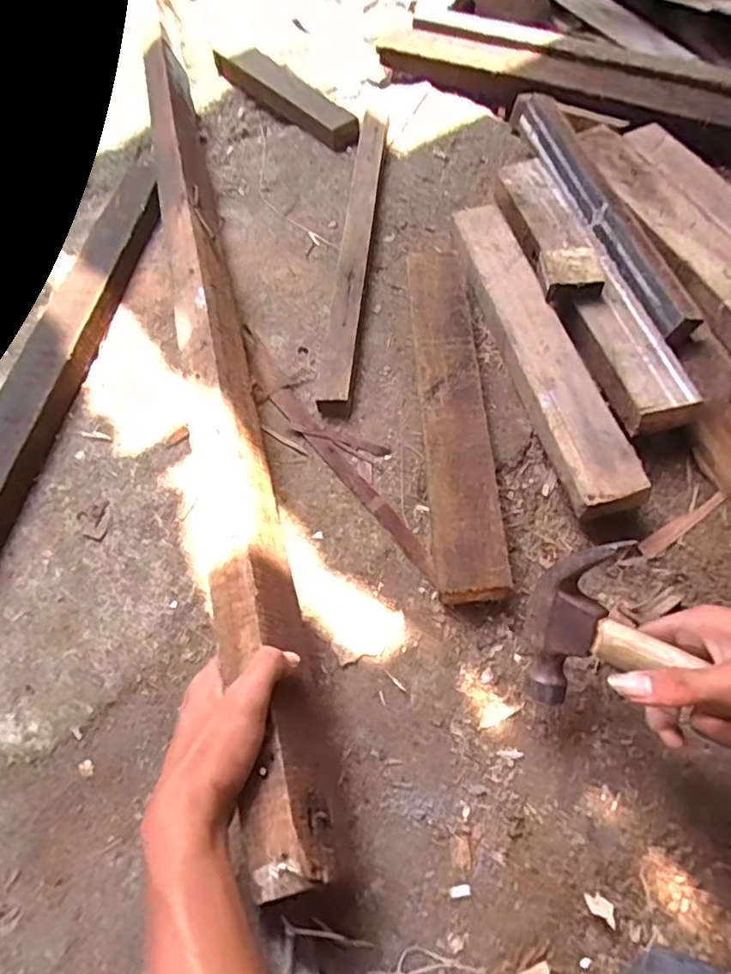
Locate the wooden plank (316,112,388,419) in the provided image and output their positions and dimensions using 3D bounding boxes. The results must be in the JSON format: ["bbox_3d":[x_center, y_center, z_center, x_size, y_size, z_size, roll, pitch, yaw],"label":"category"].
[{"bbox_3d":[-0.010,-0.292,0.720,0.035,0.031,0.494,4,61,5],"label":"wooden plank"}]

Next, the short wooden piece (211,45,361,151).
[{"bbox_3d":[-0.125,-0.590,0.898,0.046,0.038,0.334,-36,65,-16],"label":"short wooden piece"}]

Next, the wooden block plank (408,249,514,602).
[{"bbox_3d":[0.081,-0.078,0.589,0.074,0.045,0.395,-2,61,1],"label":"wooden block plank"}]

